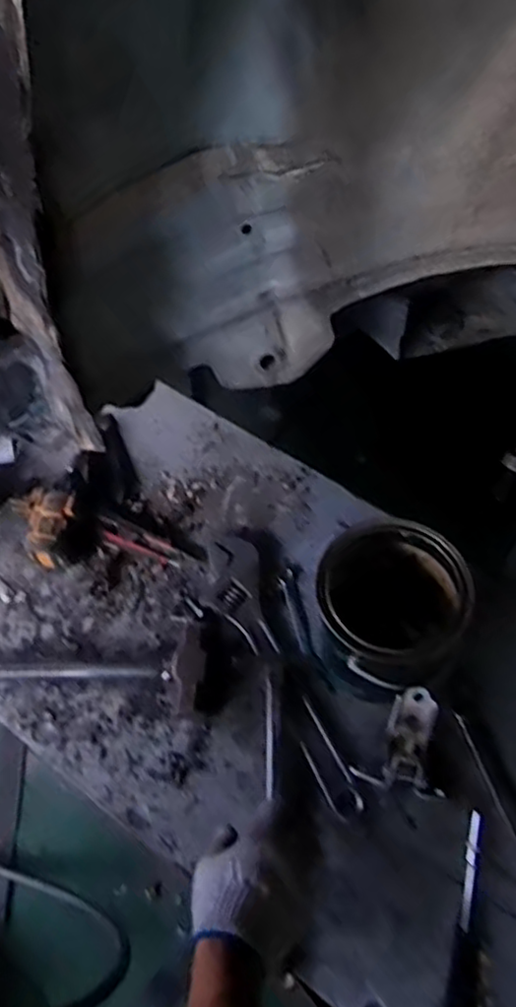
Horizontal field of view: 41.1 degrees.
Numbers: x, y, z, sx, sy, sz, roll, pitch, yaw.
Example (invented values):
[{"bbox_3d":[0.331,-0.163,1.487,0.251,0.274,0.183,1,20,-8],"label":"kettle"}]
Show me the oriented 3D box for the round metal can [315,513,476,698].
[{"bbox_3d":[0.144,0.120,0.759,0.162,0.150,0.146,-37,64,-18],"label":"round metal can"}]

